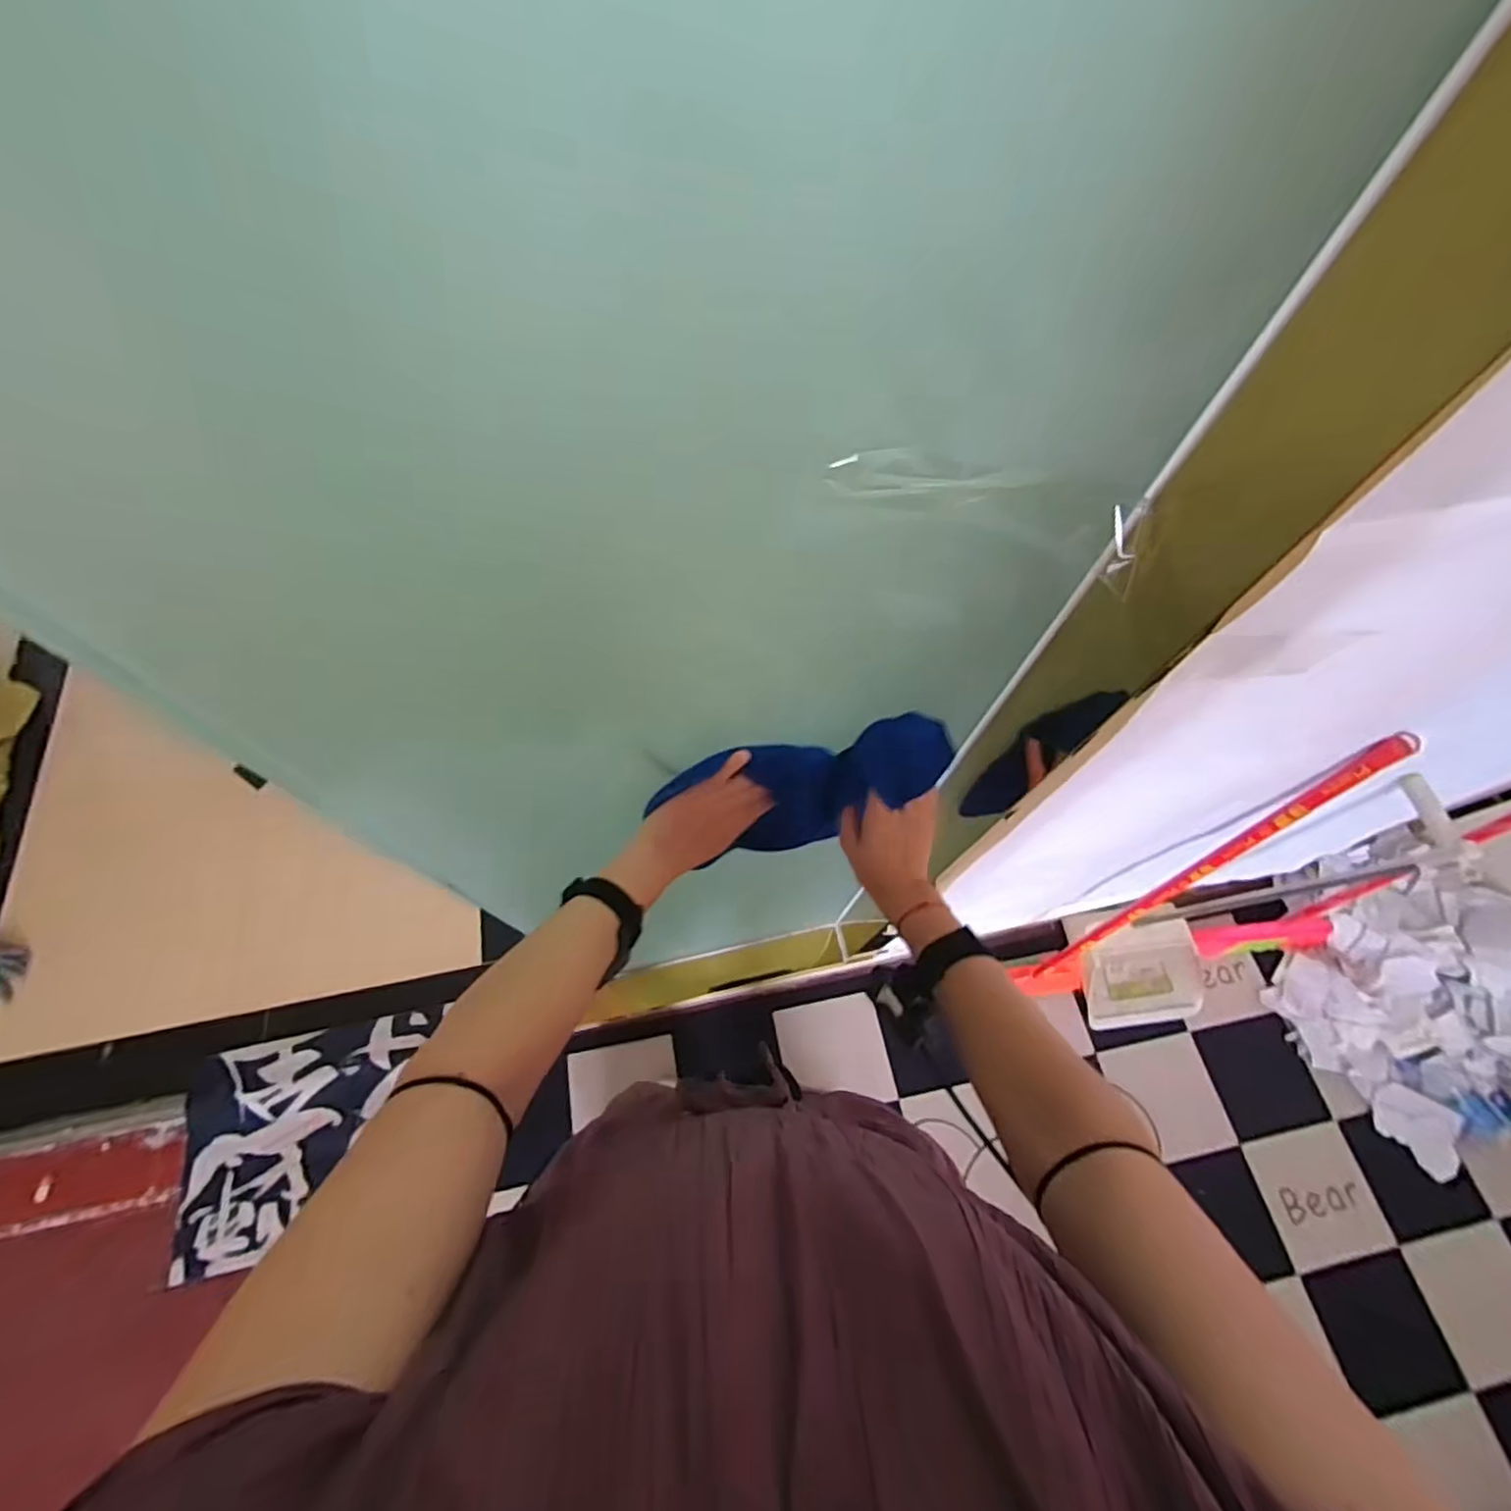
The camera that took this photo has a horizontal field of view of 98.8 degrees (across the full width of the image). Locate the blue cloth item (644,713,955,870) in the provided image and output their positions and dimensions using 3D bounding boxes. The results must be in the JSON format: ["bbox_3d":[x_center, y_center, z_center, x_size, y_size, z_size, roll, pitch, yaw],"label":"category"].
[{"bbox_3d":[0.043,0.034,0.573,0.248,0.124,0.055,-9,65,-5],"label":"blue cloth item"}]

